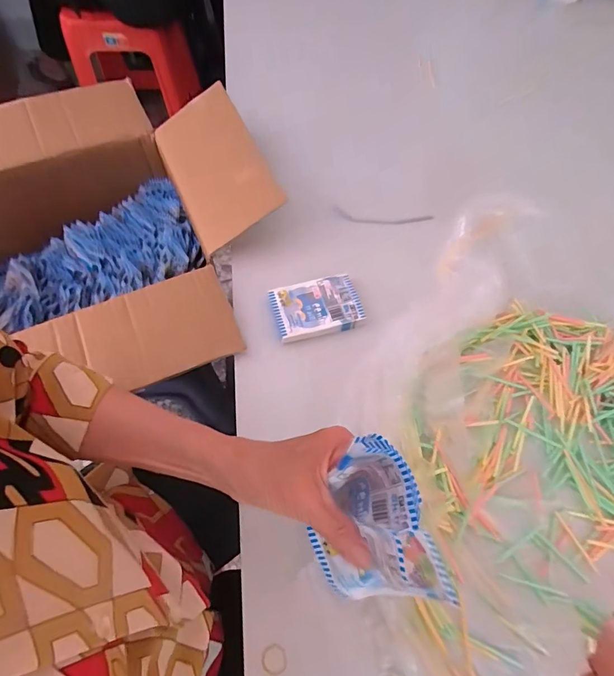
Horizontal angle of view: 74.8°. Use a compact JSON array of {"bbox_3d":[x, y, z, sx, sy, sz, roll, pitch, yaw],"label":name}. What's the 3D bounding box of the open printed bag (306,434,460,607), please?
[{"bbox_3d":[0.040,0.119,0.261,0.045,0.095,0.094,2,61,-31],"label":"open printed bag"}]

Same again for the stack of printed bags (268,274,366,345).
[{"bbox_3d":[0.012,-0.036,0.479,0.101,0.017,0.068,-15,68,-10],"label":"stack of printed bags"}]

